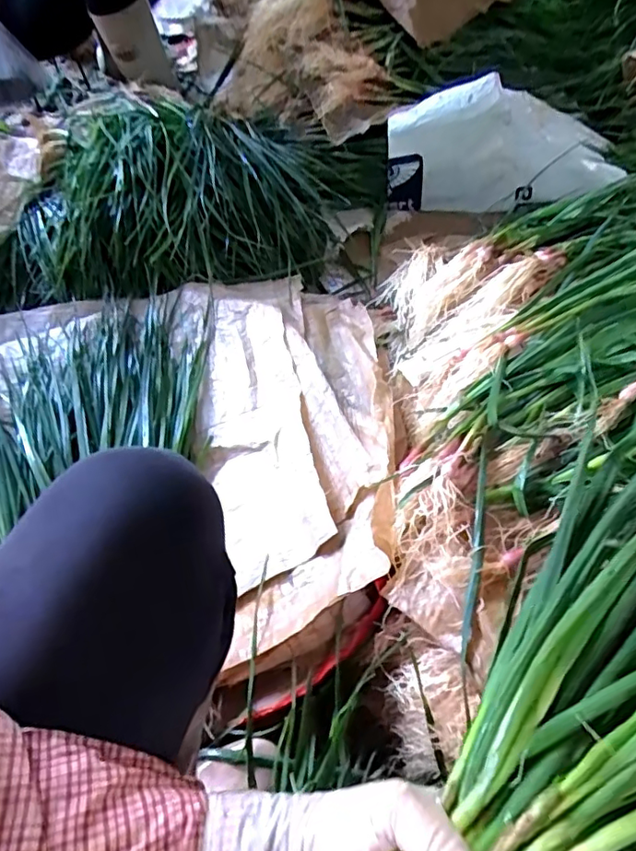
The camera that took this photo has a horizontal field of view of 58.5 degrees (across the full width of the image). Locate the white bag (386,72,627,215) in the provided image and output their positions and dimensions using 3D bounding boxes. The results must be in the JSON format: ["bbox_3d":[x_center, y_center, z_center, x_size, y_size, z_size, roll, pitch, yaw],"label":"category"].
[{"bbox_3d":[0.370,-0.551,1.139,0.453,0.183,0.143,4,53,5],"label":"white bag"}]

